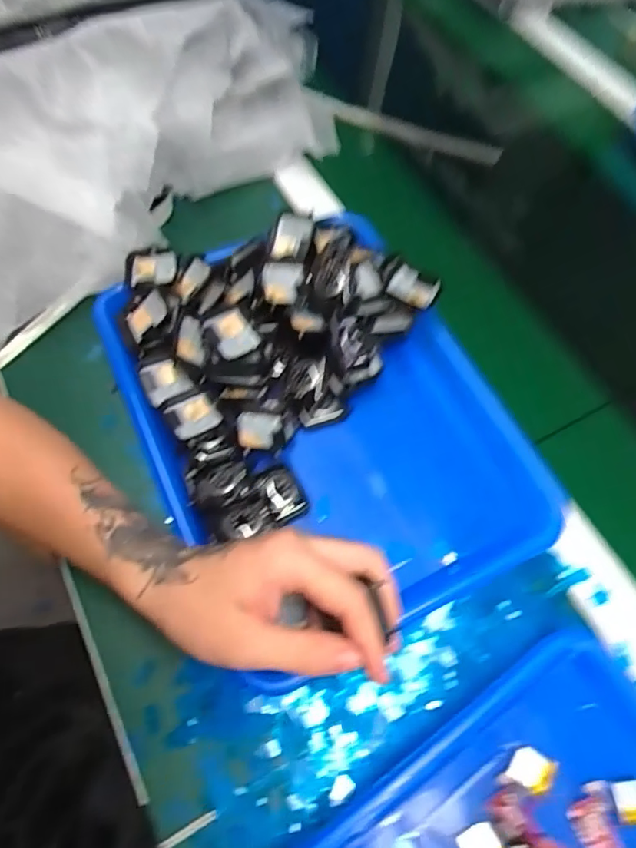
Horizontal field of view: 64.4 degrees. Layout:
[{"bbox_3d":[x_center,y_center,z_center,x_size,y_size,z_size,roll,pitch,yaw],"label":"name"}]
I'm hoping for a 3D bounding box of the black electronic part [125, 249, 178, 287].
[{"bbox_3d":[-0.138,-0.131,0.419,0.041,0.010,0.034,-5,65,-7],"label":"black electronic part"}]

